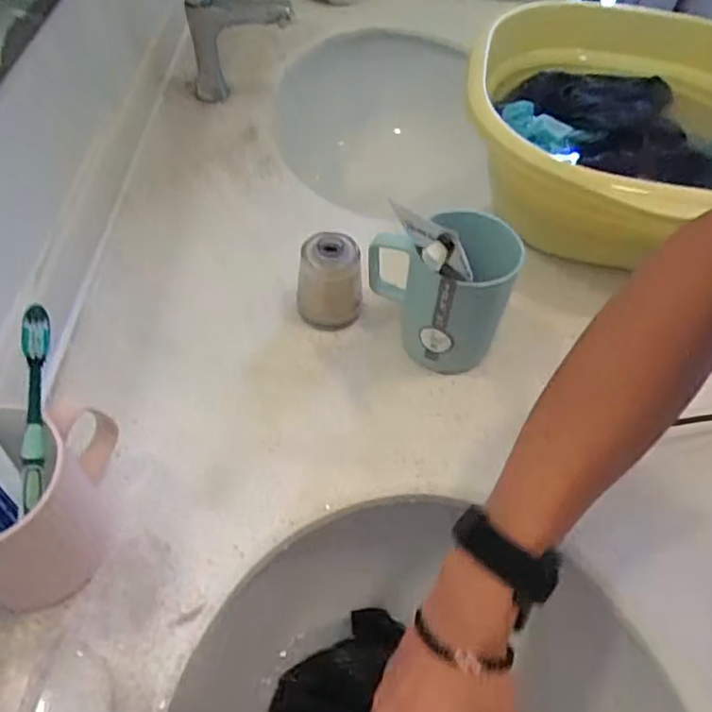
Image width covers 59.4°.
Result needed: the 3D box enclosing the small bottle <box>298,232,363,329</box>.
[{"bbox_3d":[-0.021,-0.060,0.515,0.051,0.072,0.050,3,53,1],"label":"small bottle"}]

